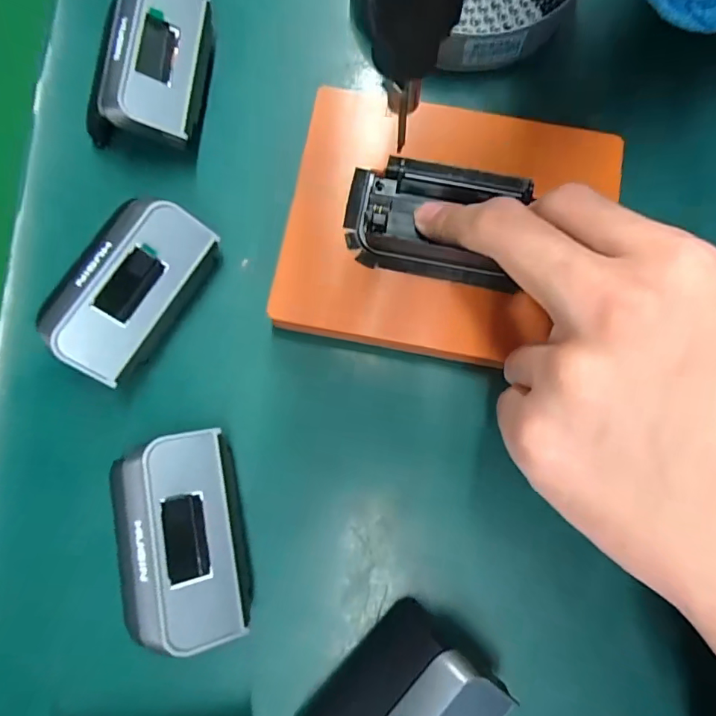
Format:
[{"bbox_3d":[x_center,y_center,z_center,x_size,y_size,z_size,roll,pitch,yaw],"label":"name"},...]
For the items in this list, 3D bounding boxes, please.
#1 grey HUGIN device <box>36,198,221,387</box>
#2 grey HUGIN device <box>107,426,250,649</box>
[{"bbox_3d":[-0.093,-0.028,0.190,0.044,0.032,0.072,32,81,6],"label":"grey HUGIN device"},{"bbox_3d":[-0.065,0.067,0.173,0.042,0.030,0.072,-12,79,-2],"label":"grey HUGIN device"}]

